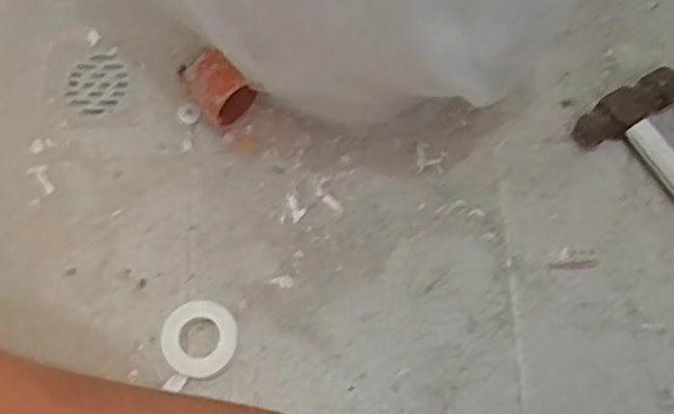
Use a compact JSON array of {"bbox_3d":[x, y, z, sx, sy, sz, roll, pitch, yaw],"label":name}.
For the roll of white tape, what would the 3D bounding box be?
[{"bbox_3d":[-0.123,0.118,0.626,0.067,0.028,0.067,-1,71,2],"label":"roll of white tape"}]

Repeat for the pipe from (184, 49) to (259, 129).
[{"bbox_3d":[-0.118,-0.116,0.699,0.054,0.063,0.059,-35,73,-10],"label":"pipe"}]

